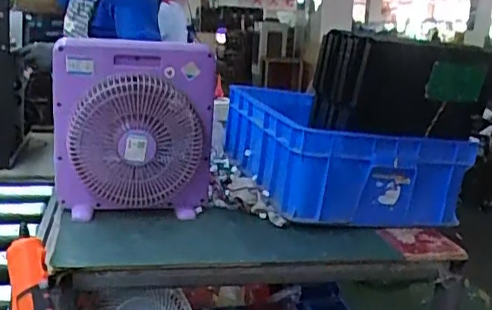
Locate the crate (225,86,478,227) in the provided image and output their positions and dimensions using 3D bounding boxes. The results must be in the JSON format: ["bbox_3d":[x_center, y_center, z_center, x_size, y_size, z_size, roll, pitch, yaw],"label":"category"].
[{"bbox_3d":[0.194,-0.018,1.437,0.411,0.196,0.564,1,13,-13],"label":"crate"}]

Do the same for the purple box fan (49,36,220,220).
[{"bbox_3d":[-0.220,-0.052,1.152,0.311,0.326,0.129,1,13,-10],"label":"purple box fan"}]

